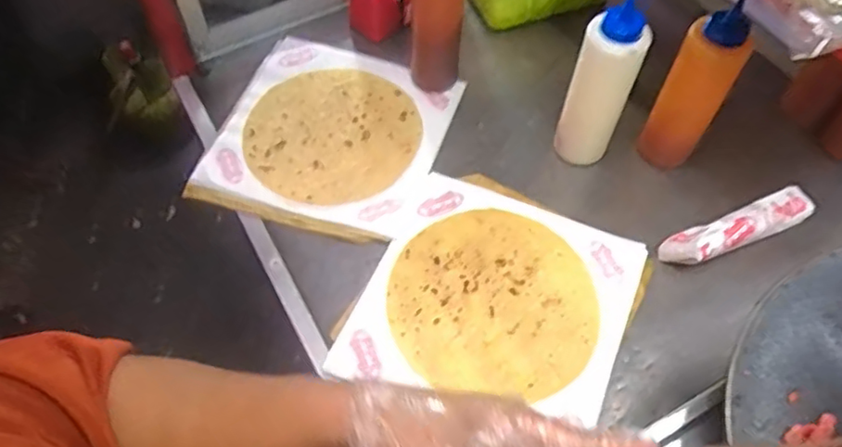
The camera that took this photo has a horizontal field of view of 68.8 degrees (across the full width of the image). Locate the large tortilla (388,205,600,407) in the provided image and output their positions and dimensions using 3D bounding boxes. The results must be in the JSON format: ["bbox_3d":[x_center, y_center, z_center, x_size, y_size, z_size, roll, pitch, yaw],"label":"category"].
[{"bbox_3d":[0.074,0.072,0.626,0.200,0.005,0.202,0,61,-1],"label":"large tortilla"}]

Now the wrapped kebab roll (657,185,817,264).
[{"bbox_3d":[0.339,-0.001,0.644,0.183,0.041,0.041,-21,63,-12],"label":"wrapped kebab roll"}]

